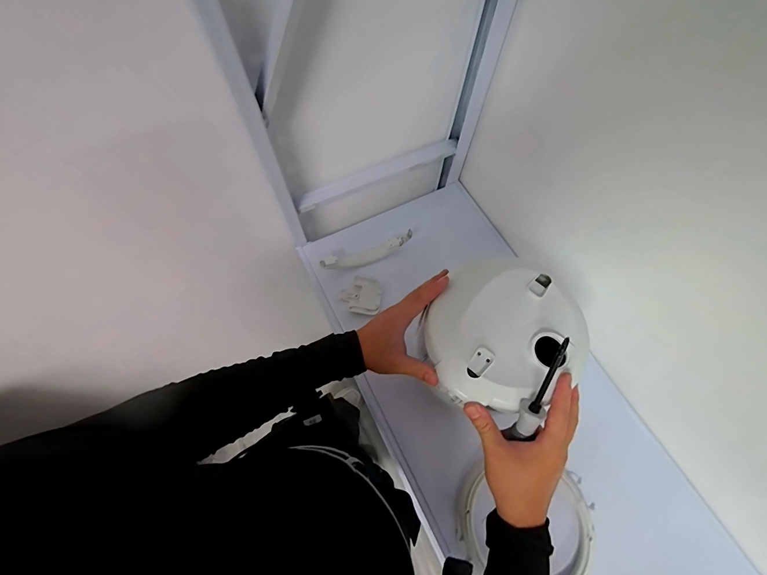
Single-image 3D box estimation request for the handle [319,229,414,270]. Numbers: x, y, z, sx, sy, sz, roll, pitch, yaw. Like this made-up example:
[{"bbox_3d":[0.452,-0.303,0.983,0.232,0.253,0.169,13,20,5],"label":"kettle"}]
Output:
[{"bbox_3d":[-0.029,-0.068,0.653,0.187,0.038,0.025,-19,68,-9],"label":"handle"}]

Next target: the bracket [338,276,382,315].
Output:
[{"bbox_3d":[-0.045,0.016,0.641,0.078,0.027,0.070,11,67,4],"label":"bracket"}]

